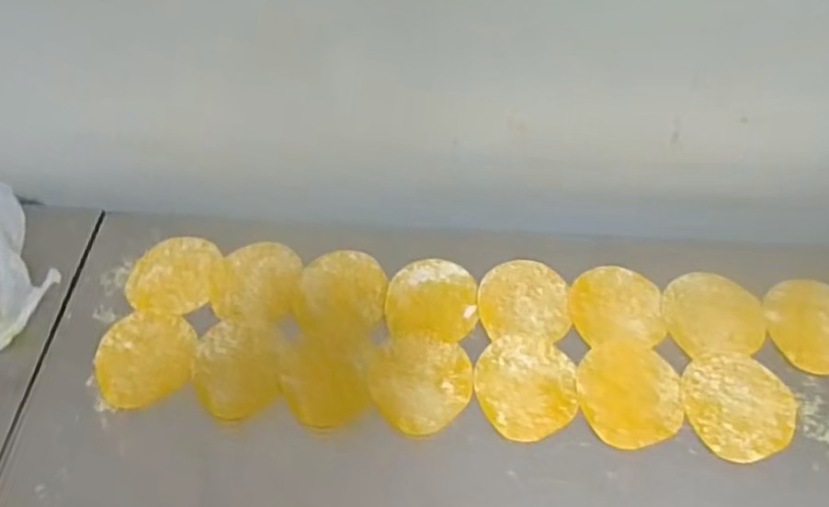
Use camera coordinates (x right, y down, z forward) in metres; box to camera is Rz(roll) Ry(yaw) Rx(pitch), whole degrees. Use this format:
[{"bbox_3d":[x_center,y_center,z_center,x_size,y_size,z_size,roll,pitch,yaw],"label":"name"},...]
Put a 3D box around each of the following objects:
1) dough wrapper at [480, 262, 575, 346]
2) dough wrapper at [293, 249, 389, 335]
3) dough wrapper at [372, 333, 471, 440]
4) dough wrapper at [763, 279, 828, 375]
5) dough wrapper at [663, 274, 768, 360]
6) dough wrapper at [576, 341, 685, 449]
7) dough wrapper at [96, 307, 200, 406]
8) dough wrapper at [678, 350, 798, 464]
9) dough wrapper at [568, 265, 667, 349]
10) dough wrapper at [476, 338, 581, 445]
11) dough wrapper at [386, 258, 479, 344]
[{"bbox_3d":[0.093,0.038,0.603,0.075,0.004,0.075,4,55,6],"label":"dough wrapper"},{"bbox_3d":[-0.062,0.032,0.612,0.075,0.004,0.079,5,55,6],"label":"dough wrapper"},{"bbox_3d":[0.004,0.101,0.561,0.077,0.004,0.079,-1,55,2],"label":"dough wrapper"},{"bbox_3d":[0.326,0.057,0.580,0.079,0.004,0.079,-1,59,2],"label":"dough wrapper"},{"bbox_3d":[0.245,0.048,0.588,0.076,0.004,0.074,-2,55,2],"label":"dough wrapper"},{"bbox_3d":[0.165,0.107,0.549,0.077,0.004,0.084,9,56,9],"label":"dough wrapper"},{"bbox_3d":[-0.218,0.082,0.585,0.078,0.005,0.083,-1,55,2],"label":"dough wrapper"},{"bbox_3d":[0.245,0.112,0.540,0.077,0.004,0.083,-16,56,-8],"label":"dough wrapper"},{"bbox_3d":[0.168,0.042,0.595,0.075,0.004,0.072,0,55,3],"label":"dough wrapper"},{"bbox_3d":[0.087,0.100,0.556,0.078,0.004,0.081,-27,58,-15],"label":"dough wrapper"},{"bbox_3d":[0.016,0.037,0.608,0.074,0.004,0.077,6,55,7],"label":"dough wrapper"}]

